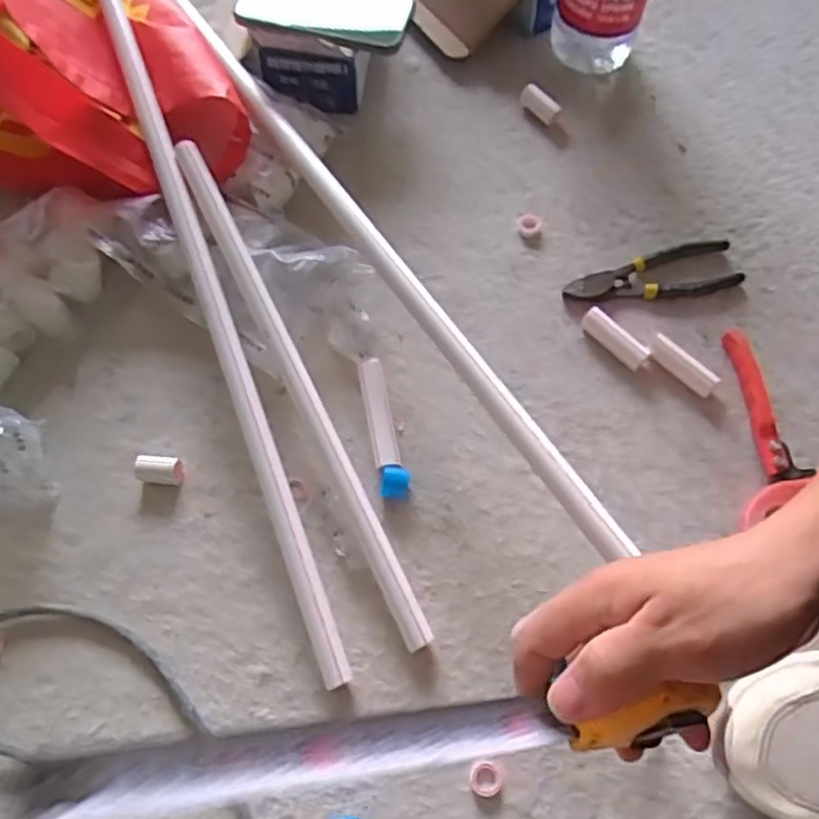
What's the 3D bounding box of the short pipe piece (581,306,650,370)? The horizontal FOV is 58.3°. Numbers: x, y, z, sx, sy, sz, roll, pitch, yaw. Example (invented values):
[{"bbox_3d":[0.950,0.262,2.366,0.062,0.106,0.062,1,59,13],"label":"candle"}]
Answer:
[{"bbox_3d":[0.175,-0.062,0.624,0.063,0.018,0.019,40,71,17],"label":"short pipe piece"}]

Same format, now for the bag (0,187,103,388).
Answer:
[{"bbox_3d":[-0.341,-0.101,0.638,0.202,0.048,0.111,-42,71,-17],"label":"bag"}]

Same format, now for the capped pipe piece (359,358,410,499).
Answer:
[{"bbox_3d":[-0.020,0.013,0.591,0.022,0.018,0.117,-9,65,-4],"label":"capped pipe piece"}]

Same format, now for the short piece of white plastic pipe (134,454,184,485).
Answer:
[{"bbox_3d":[-0.197,0.047,0.581,0.034,0.023,0.019,2,65,2],"label":"short piece of white plastic pipe"}]

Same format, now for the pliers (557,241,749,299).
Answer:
[{"bbox_3d":[0.217,-0.119,0.653,0.157,0.016,0.053,-12,65,-5],"label":"pliers"}]

